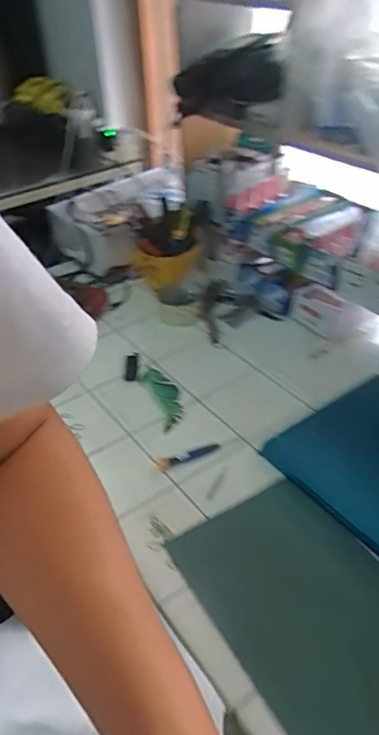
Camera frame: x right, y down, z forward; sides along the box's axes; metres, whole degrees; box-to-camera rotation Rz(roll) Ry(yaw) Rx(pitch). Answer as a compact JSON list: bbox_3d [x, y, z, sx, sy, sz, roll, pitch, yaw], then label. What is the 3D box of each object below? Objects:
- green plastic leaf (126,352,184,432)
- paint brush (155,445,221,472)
[{"bbox_3d":[-0.054,0.032,0.842,0.057,0.010,0.183,-21,42,-22],"label":"green plastic leaf"},{"bbox_3d":[0.000,0.119,0.717,0.089,0.006,0.020,-13,39,-13],"label":"paint brush"}]

